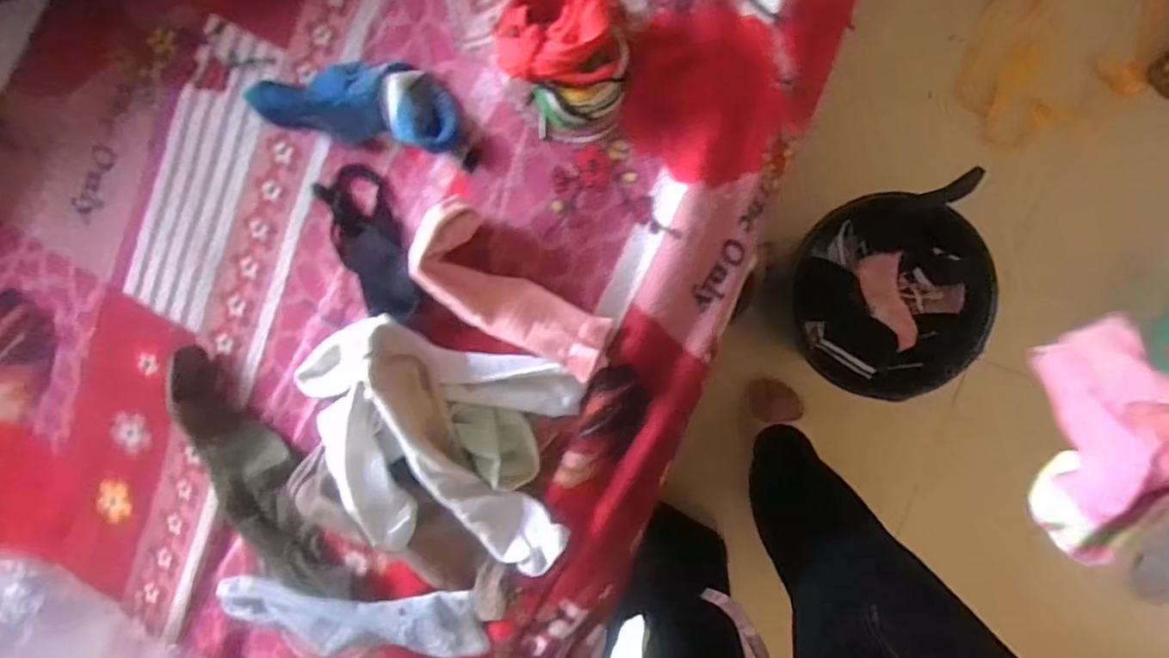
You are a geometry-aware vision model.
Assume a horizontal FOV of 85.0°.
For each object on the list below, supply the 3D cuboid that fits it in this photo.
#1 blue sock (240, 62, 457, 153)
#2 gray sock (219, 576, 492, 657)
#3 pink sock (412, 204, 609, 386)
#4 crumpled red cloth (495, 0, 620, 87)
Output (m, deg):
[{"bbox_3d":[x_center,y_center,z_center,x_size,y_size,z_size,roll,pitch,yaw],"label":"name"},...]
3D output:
[{"bbox_3d":[-0.187,-0.193,0.541,0.168,0.052,0.073,8,94,-6],"label":"blue sock"},{"bbox_3d":[-0.208,0.255,0.571,0.243,0.056,0.050,7,94,-6],"label":"gray sock"},{"bbox_3d":[-0.059,-0.029,0.535,0.177,0.054,0.073,34,91,-7],"label":"pink sock"},{"bbox_3d":[-0.017,-0.232,0.491,0.094,0.037,0.083,12,94,-7],"label":"crumpled red cloth"}]

